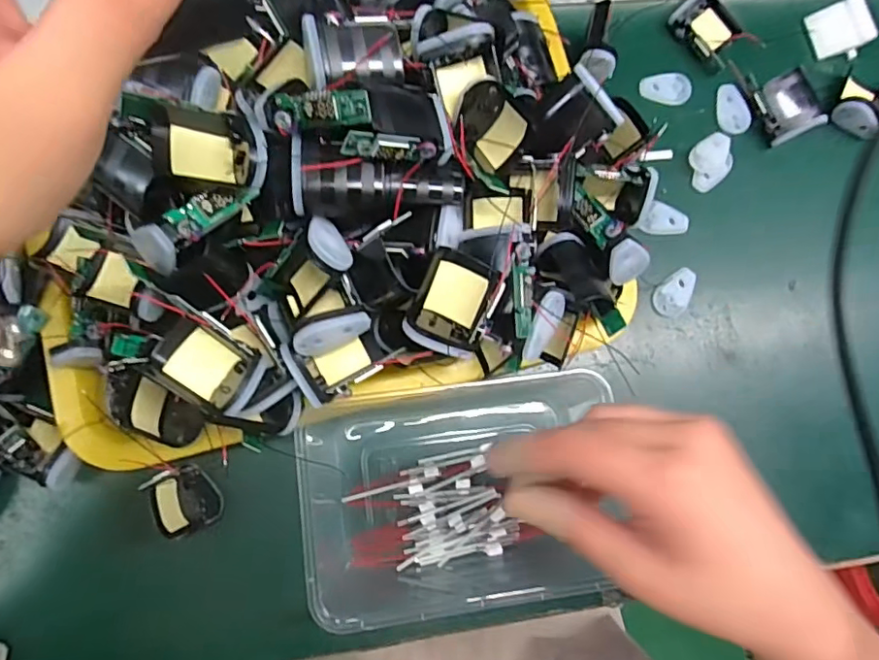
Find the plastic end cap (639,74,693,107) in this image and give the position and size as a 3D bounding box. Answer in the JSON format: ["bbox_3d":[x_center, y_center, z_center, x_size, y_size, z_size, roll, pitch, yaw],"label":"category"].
[{"bbox_3d":[0.159,-0.169,0.379,0.036,0.004,0.023,1,82,-4],"label":"plastic end cap"}]

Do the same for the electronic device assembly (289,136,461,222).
[{"bbox_3d":[-0.028,-0.068,0.249,0.076,0.030,0.030,1,82,-4],"label":"electronic device assembly"}]

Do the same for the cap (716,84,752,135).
[{"bbox_3d":[0.205,-0.155,0.379,0.020,0.005,0.037,-15,83,-6],"label":"cap"}]

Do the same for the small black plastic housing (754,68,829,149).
[{"bbox_3d":[0.239,-0.153,0.371,0.034,0.022,0.040,-22,84,-7],"label":"small black plastic housing"}]

